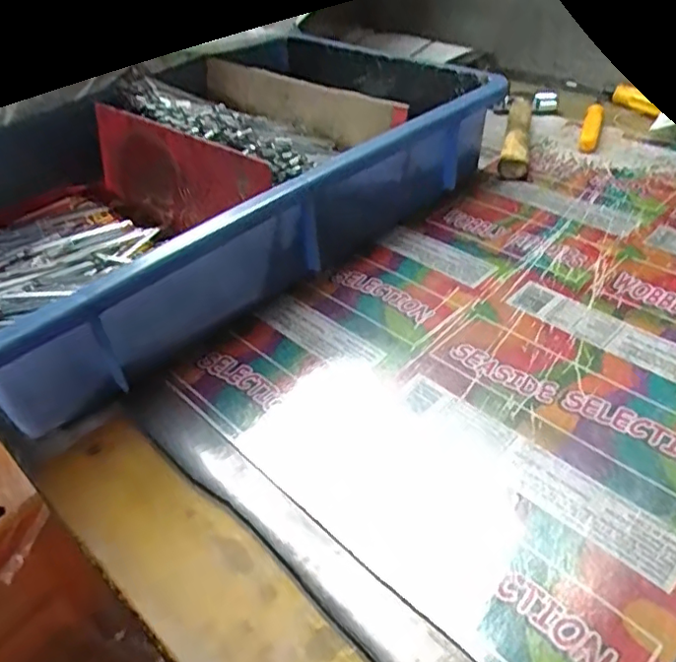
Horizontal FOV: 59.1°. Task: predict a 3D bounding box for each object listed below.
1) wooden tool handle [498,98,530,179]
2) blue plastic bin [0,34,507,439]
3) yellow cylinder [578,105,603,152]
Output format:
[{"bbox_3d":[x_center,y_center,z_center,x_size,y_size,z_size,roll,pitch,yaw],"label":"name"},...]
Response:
[{"bbox_3d":[0.163,-0.181,0.546,0.023,0.018,0.142,5,43,14],"label":"wooden tool handle"},{"bbox_3d":[-0.115,-0.125,0.475,0.428,0.092,0.297,-36,49,-29],"label":"blue plastic bin"},{"bbox_3d":[0.231,-0.185,0.541,0.015,0.016,0.069,12,45,21],"label":"yellow cylinder"}]

